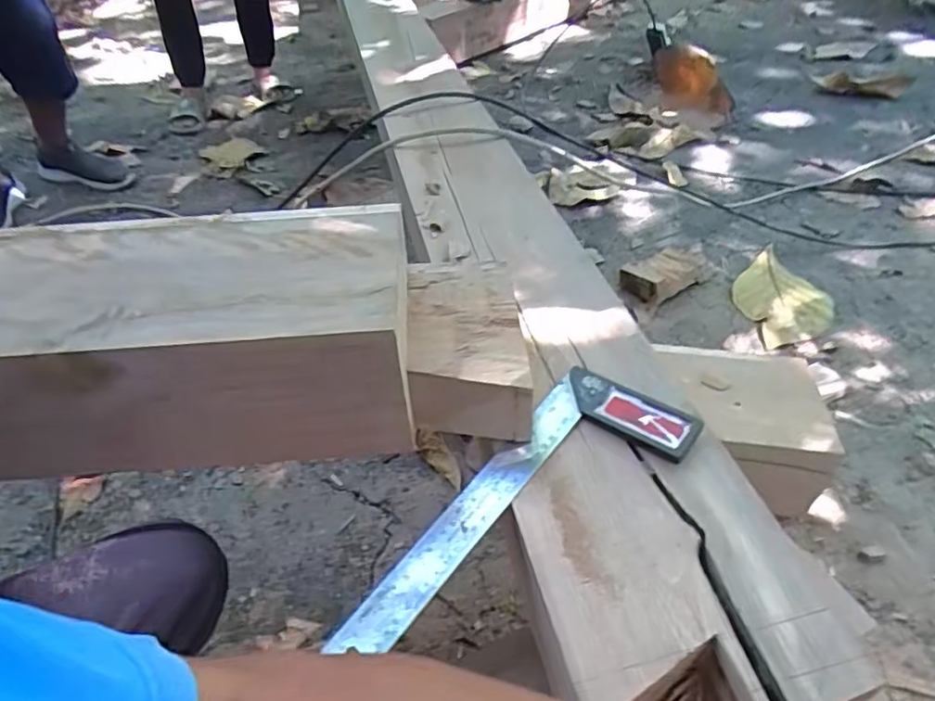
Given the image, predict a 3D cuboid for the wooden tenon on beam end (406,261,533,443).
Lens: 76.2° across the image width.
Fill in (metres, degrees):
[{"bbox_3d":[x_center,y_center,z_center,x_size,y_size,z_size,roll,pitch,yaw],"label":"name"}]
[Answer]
[{"bbox_3d":[-0.002,-0.003,0.523,0.096,0.066,0.169,-3,41,-1],"label":"wooden tenon on beam end"}]

